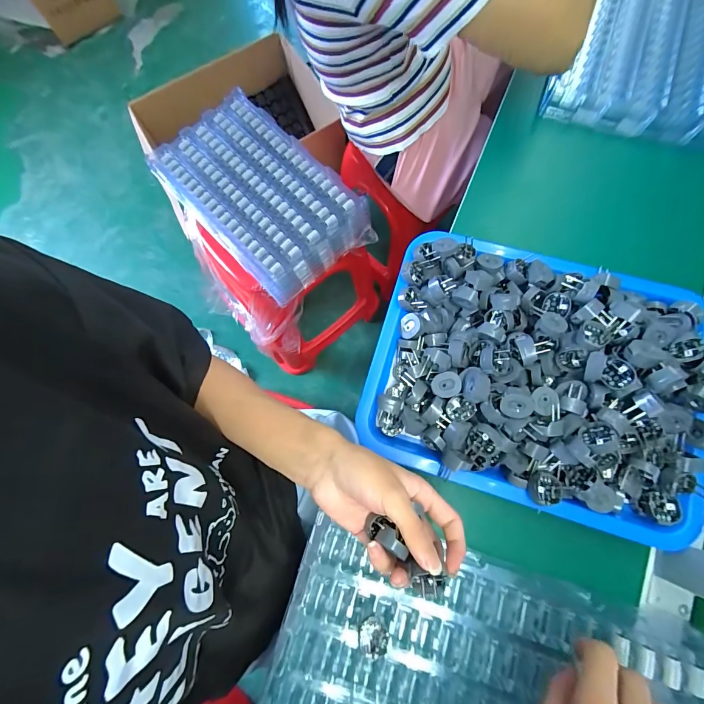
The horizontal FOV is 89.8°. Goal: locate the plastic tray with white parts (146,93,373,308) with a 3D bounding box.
[{"bbox_3d":[-0.177,-0.299,0.690,0.233,0.089,0.381,-44,79,-9],"label":"plastic tray with white parts"}]

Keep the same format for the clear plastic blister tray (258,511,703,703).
[{"bbox_3d":[0.115,0.308,0.302,0.374,0.039,0.229,14,78,4],"label":"clear plastic blister tray"}]

